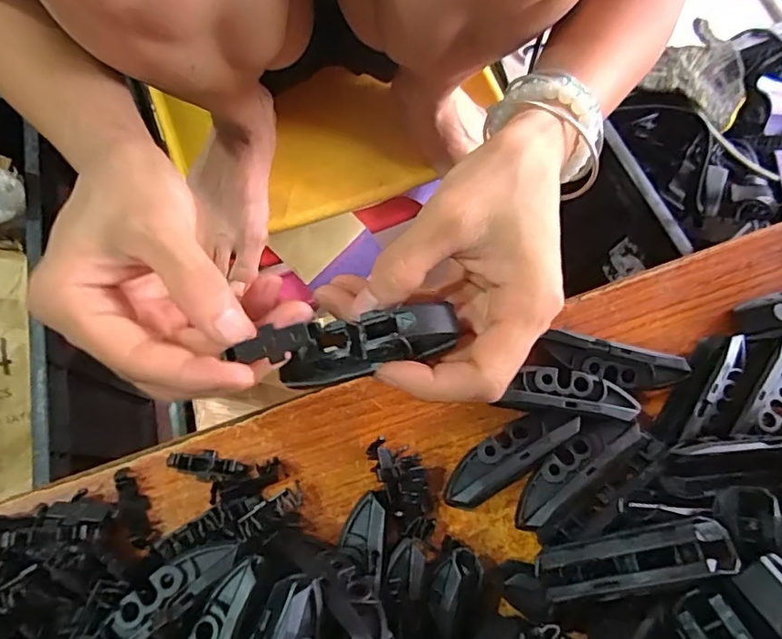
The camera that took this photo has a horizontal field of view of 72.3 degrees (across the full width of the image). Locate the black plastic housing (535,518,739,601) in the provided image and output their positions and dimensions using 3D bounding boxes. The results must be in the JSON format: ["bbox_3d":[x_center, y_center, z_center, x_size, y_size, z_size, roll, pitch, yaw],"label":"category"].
[{"bbox_3d":[0.092,0.093,0.206,0.071,0.014,0.019,-22,73,22],"label":"black plastic housing"}]

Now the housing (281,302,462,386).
[{"bbox_3d":[-0.012,0.009,0.205,0.069,0.015,0.022,-19,73,13],"label":"housing"}]

